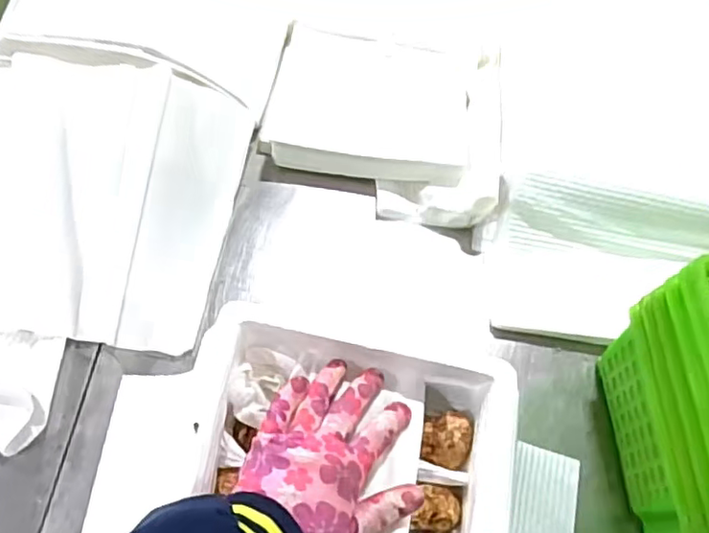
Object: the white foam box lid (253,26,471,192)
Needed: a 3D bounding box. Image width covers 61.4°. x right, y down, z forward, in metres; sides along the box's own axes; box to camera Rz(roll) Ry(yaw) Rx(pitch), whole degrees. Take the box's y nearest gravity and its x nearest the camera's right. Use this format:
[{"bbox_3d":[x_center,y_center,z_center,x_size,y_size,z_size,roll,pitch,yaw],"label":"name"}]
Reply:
[{"bbox_3d":[0.018,-0.183,0.677,0.220,0.034,0.177,10,62,-3],"label":"white foam box lid"}]

